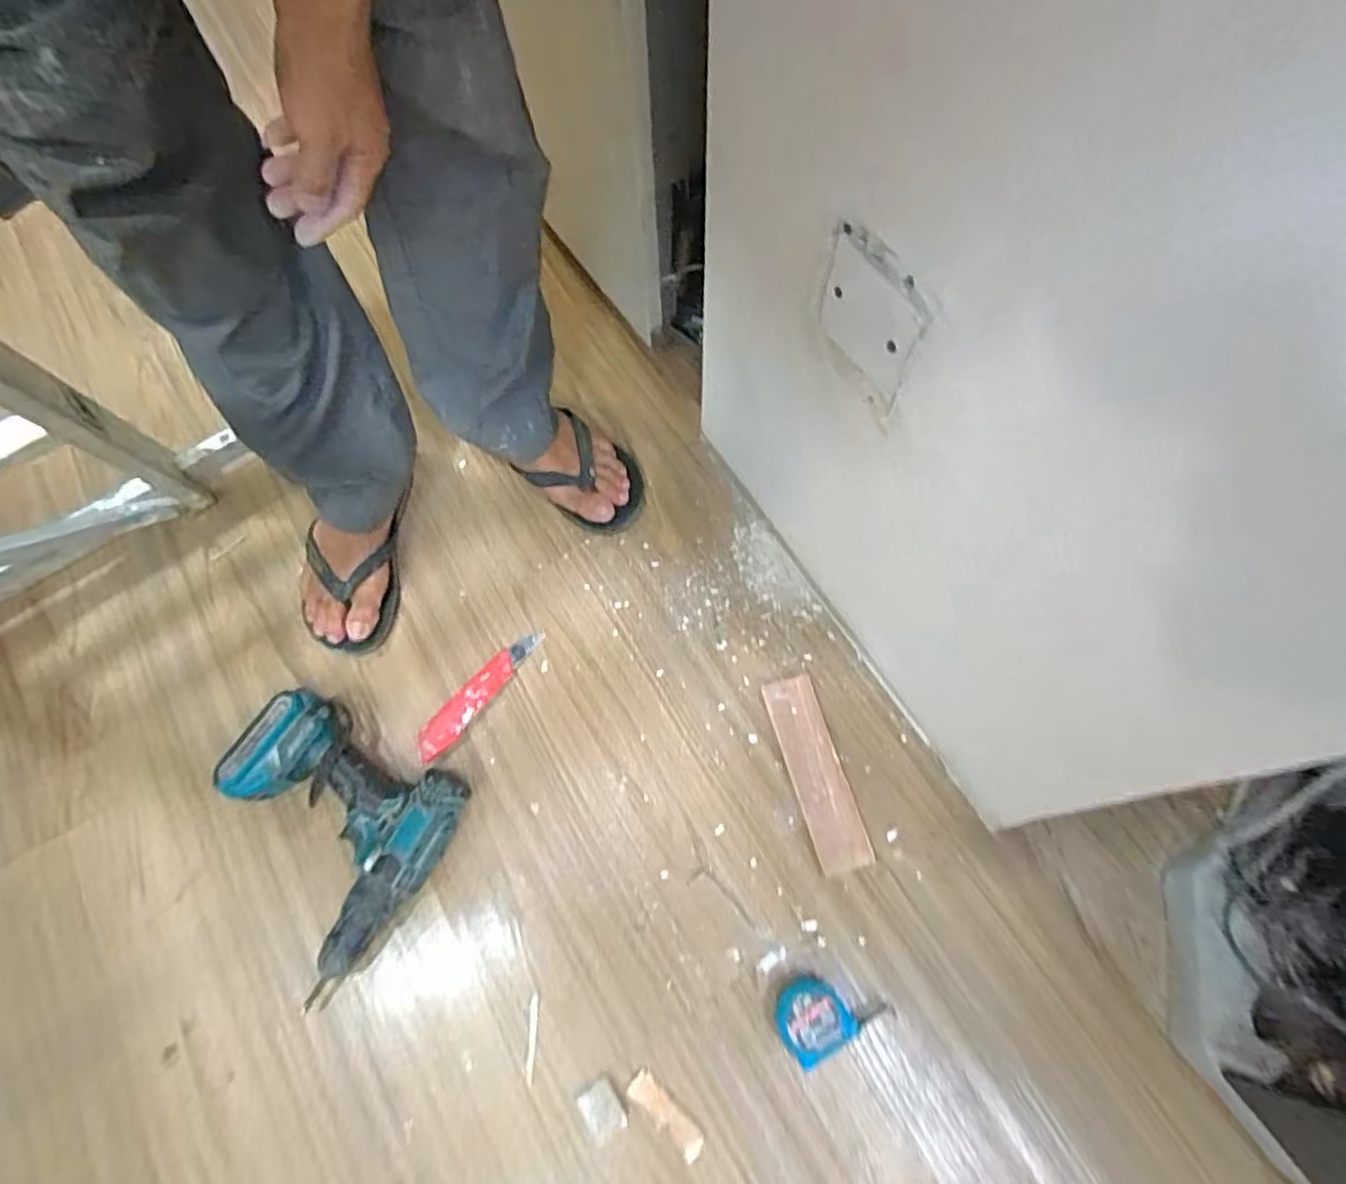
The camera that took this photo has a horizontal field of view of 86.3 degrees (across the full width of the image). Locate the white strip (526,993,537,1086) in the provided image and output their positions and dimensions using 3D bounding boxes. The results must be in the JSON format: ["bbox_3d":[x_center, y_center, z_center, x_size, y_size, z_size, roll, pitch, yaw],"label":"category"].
[{"bbox_3d":[-0.126,0.398,0.641,0.008,0.004,0.070,-3,64,3],"label":"white strip"}]

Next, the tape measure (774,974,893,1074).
[{"bbox_3d":[0.137,0.367,0.635,0.094,0.028,0.060,-27,70,-11],"label":"tape measure"}]

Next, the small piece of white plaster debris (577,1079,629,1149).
[{"bbox_3d":[-0.061,0.445,0.615,0.032,0.006,0.041,-28,71,-12],"label":"small piece of white plaster debris"}]

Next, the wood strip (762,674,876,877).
[{"bbox_3d":[0.143,0.179,0.722,0.052,0.012,0.192,-14,68,-6],"label":"wood strip"}]

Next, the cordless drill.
[{"bbox_3d":[-0.332,0.228,0.675,0.212,0.073,0.211,30,70,11],"label":"cordless drill"}]

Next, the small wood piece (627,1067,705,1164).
[{"bbox_3d":[-0.006,0.449,0.616,0.076,0.009,0.023,41,73,15],"label":"small wood piece"}]

